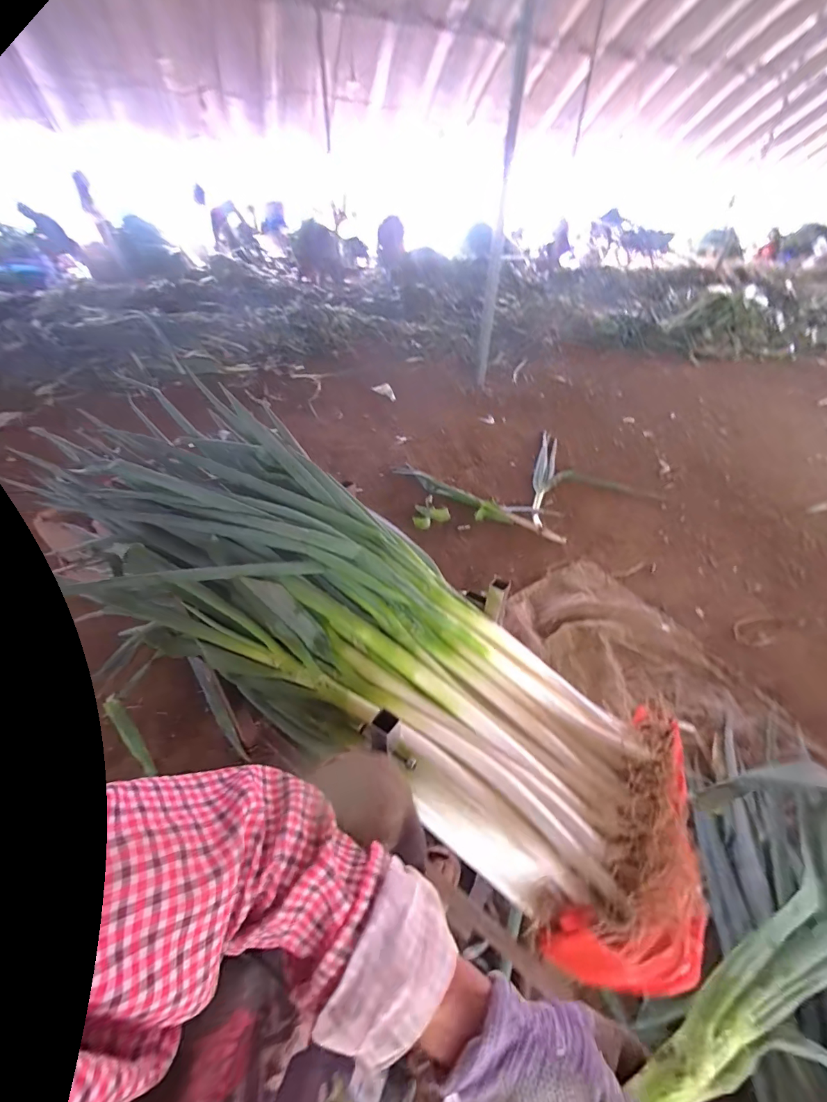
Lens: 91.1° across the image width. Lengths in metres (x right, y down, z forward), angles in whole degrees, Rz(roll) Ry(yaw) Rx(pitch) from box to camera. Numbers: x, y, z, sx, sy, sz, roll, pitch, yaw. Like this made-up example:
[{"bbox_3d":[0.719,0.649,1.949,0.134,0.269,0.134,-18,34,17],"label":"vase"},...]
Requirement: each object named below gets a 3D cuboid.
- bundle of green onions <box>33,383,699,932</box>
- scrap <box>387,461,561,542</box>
[{"bbox_3d":[-0.092,0.094,0.586,0.878,0.154,0.299,35,49,11],"label":"bundle of green onions"},{"bbox_3d":[0.207,-0.202,1.593,0.784,0.033,0.113,32,49,32],"label":"scrap"}]

